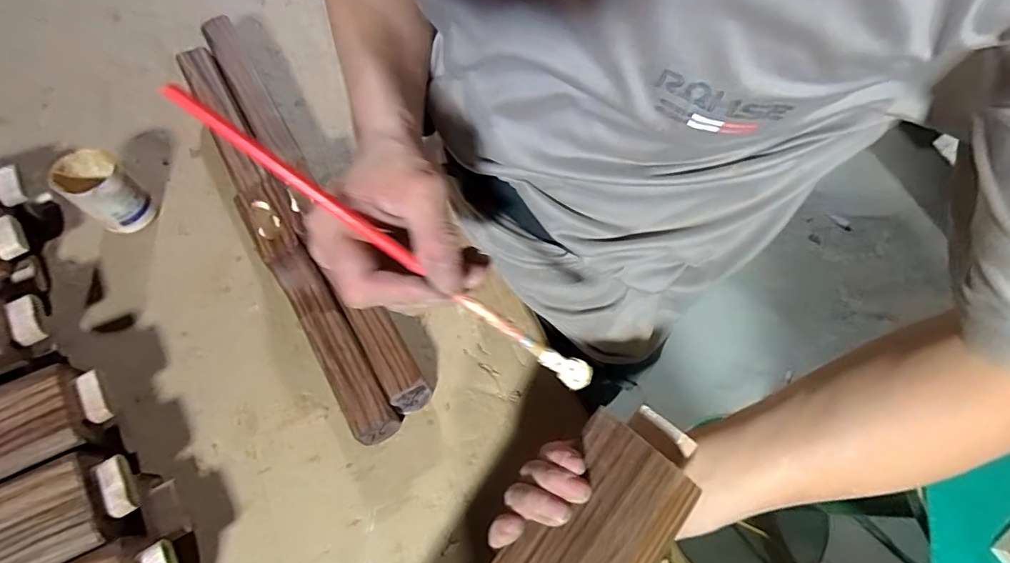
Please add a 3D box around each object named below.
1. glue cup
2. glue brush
[{"bbox_3d":[-0.443,-0.101,0.549,0.058,0.088,0.056,0,64,1],"label":"glue cup"},{"bbox_3d":[-0.046,-0.012,0.252,0.245,0.019,0.014,36,66,-18],"label":"glue brush"}]

